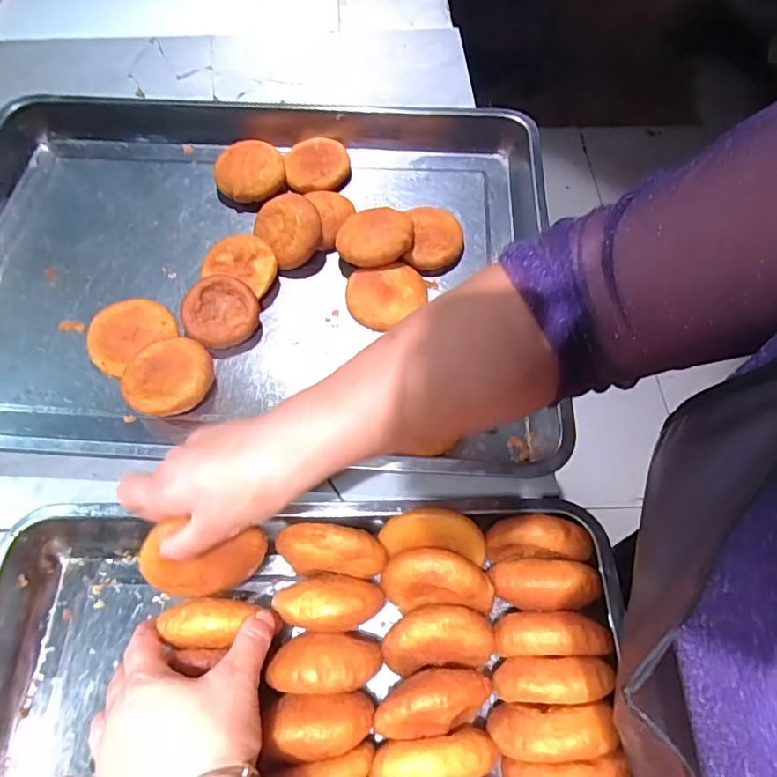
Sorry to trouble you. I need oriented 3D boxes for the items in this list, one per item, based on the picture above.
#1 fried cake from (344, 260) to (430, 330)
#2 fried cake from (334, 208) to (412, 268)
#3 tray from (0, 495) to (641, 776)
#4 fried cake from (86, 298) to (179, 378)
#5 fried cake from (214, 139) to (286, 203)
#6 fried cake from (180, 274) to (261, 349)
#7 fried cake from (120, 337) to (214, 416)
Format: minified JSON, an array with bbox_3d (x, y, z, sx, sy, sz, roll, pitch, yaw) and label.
[{"bbox_3d":[-0.002,-0.106,0.583,0.088,0.031,0.070,-6,62,-4],"label":"fried cake"},{"bbox_3d":[-0.016,-0.172,0.597,0.087,0.051,0.081,3,61,1],"label":"fried cake"},{"bbox_3d":[-0.074,0.248,0.363,0.480,0.089,0.333,-1,61,-1],"label":"tray"},{"bbox_3d":[-0.268,-0.054,0.551,0.085,0.029,0.082,2,61,0],"label":"fried cake"},{"bbox_3d":[-0.174,-0.270,0.658,0.082,0.041,0.081,0,61,-1],"label":"fried cake"},{"bbox_3d":[-0.181,-0.084,0.556,0.076,0.015,0.079,0,77,0],"label":"fried cake"},{"bbox_3d":[-0.220,-0.011,0.525,0.085,0.034,0.083,0,61,-1],"label":"fried cake"}]

